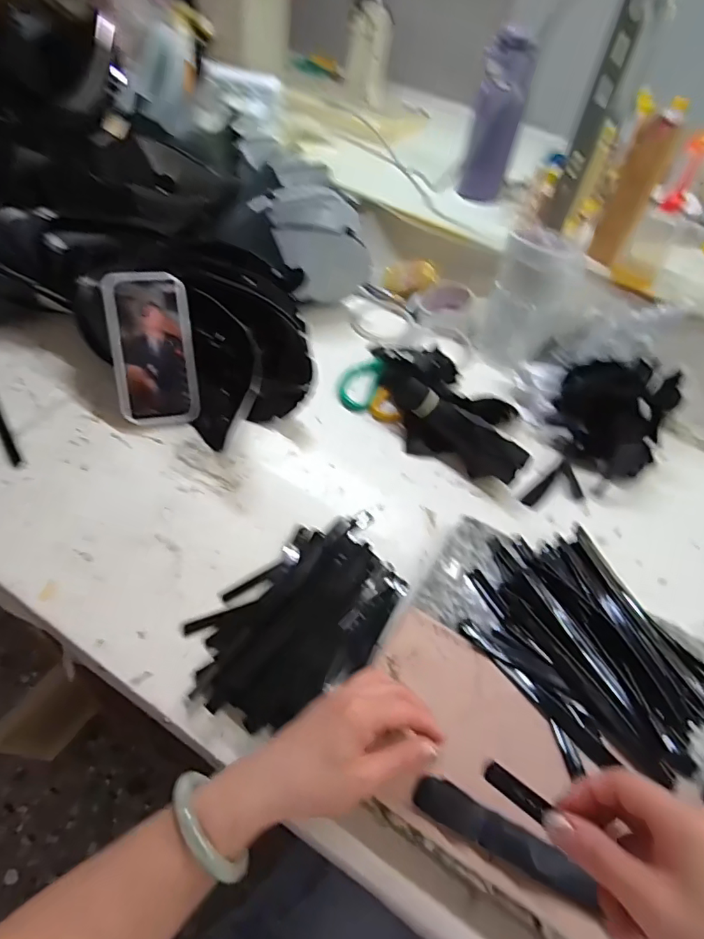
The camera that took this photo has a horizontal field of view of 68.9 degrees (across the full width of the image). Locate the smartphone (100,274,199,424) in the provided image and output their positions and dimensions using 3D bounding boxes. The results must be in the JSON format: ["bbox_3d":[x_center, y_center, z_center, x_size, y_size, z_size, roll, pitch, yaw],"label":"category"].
[{"bbox_3d":[-0.234,-0.140,0.601,0.087,0.009,0.172,-7,98,-16],"label":"smartphone"}]

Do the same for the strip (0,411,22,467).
[{"bbox_3d":[-0.415,-0.065,0.597,0.011,0.007,0.170,-27,60,-23],"label":"strip"}]

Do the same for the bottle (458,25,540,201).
[{"bbox_3d":[0.229,-0.545,0.808,0.076,0.211,0.084,15,53,6],"label":"bottle"}]

